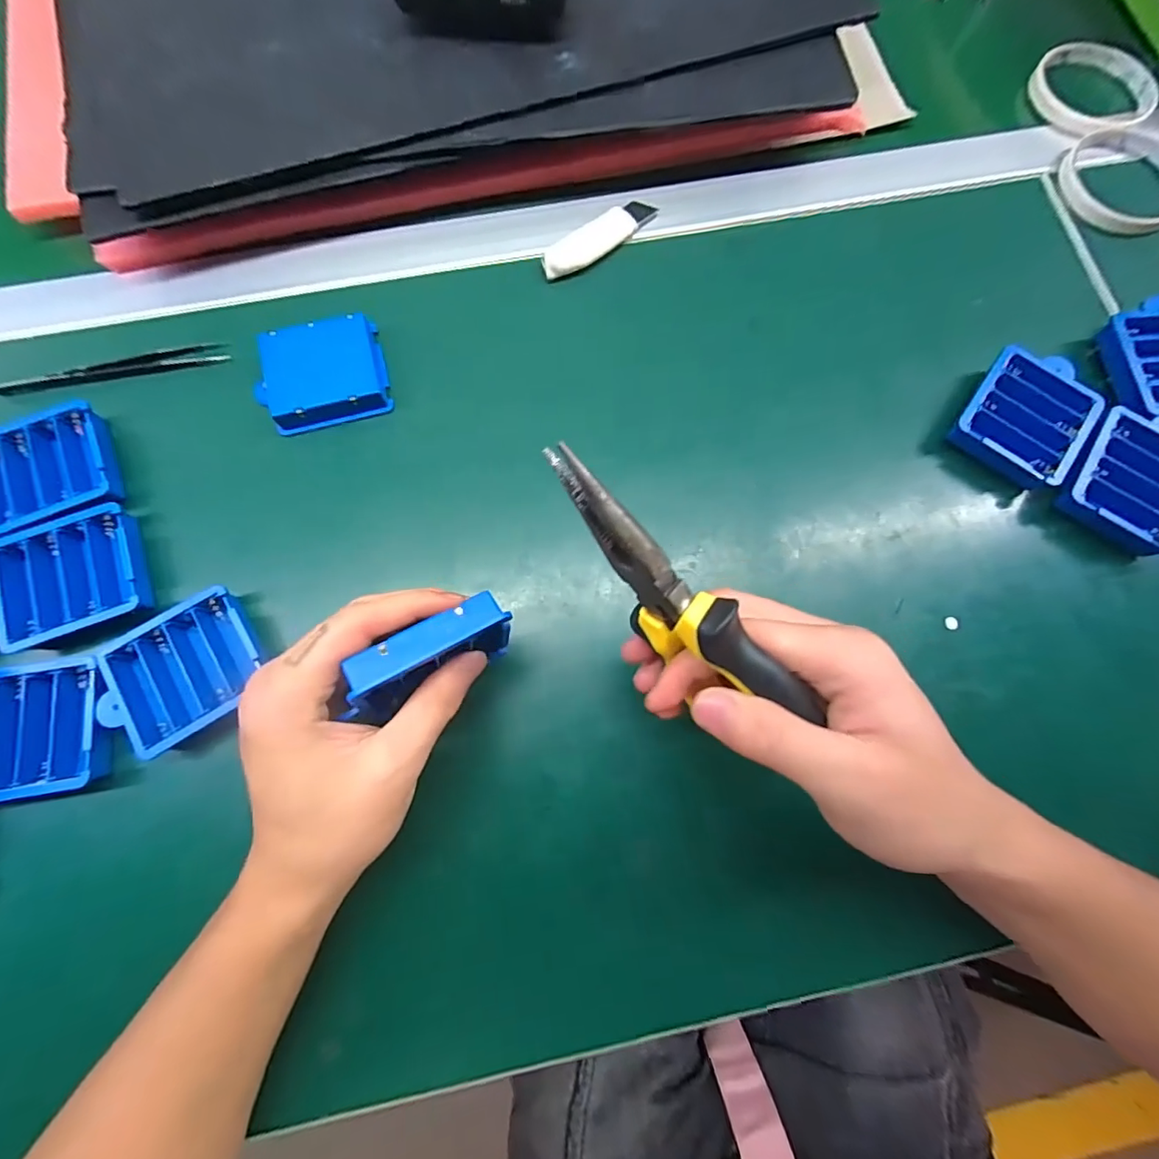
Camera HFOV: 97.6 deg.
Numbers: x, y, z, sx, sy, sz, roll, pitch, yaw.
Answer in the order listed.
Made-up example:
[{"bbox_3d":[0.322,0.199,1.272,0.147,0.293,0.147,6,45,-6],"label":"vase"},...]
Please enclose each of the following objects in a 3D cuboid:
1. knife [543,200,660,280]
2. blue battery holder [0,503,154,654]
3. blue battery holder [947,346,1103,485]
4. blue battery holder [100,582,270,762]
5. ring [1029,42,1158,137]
[{"bbox_3d":[0.013,-0.223,0.329,0.084,0.010,0.020,-41,80,-10],"label":"knife"},{"bbox_3d":[-0.273,-0.001,0.274,0.070,0.020,0.065,-19,77,-6],"label":"blue battery holder"},{"bbox_3d":[0.268,-0.098,0.306,0.063,0.024,0.074,38,79,8],"label":"blue battery holder"},{"bbox_3d":[-0.204,0.047,0.264,0.073,0.020,0.059,-36,80,-9],"label":"blue battery holder"},{"bbox_3d":[0.370,-0.359,0.368,0.080,0.013,0.083,0,76,-1],"label":"ring"}]

